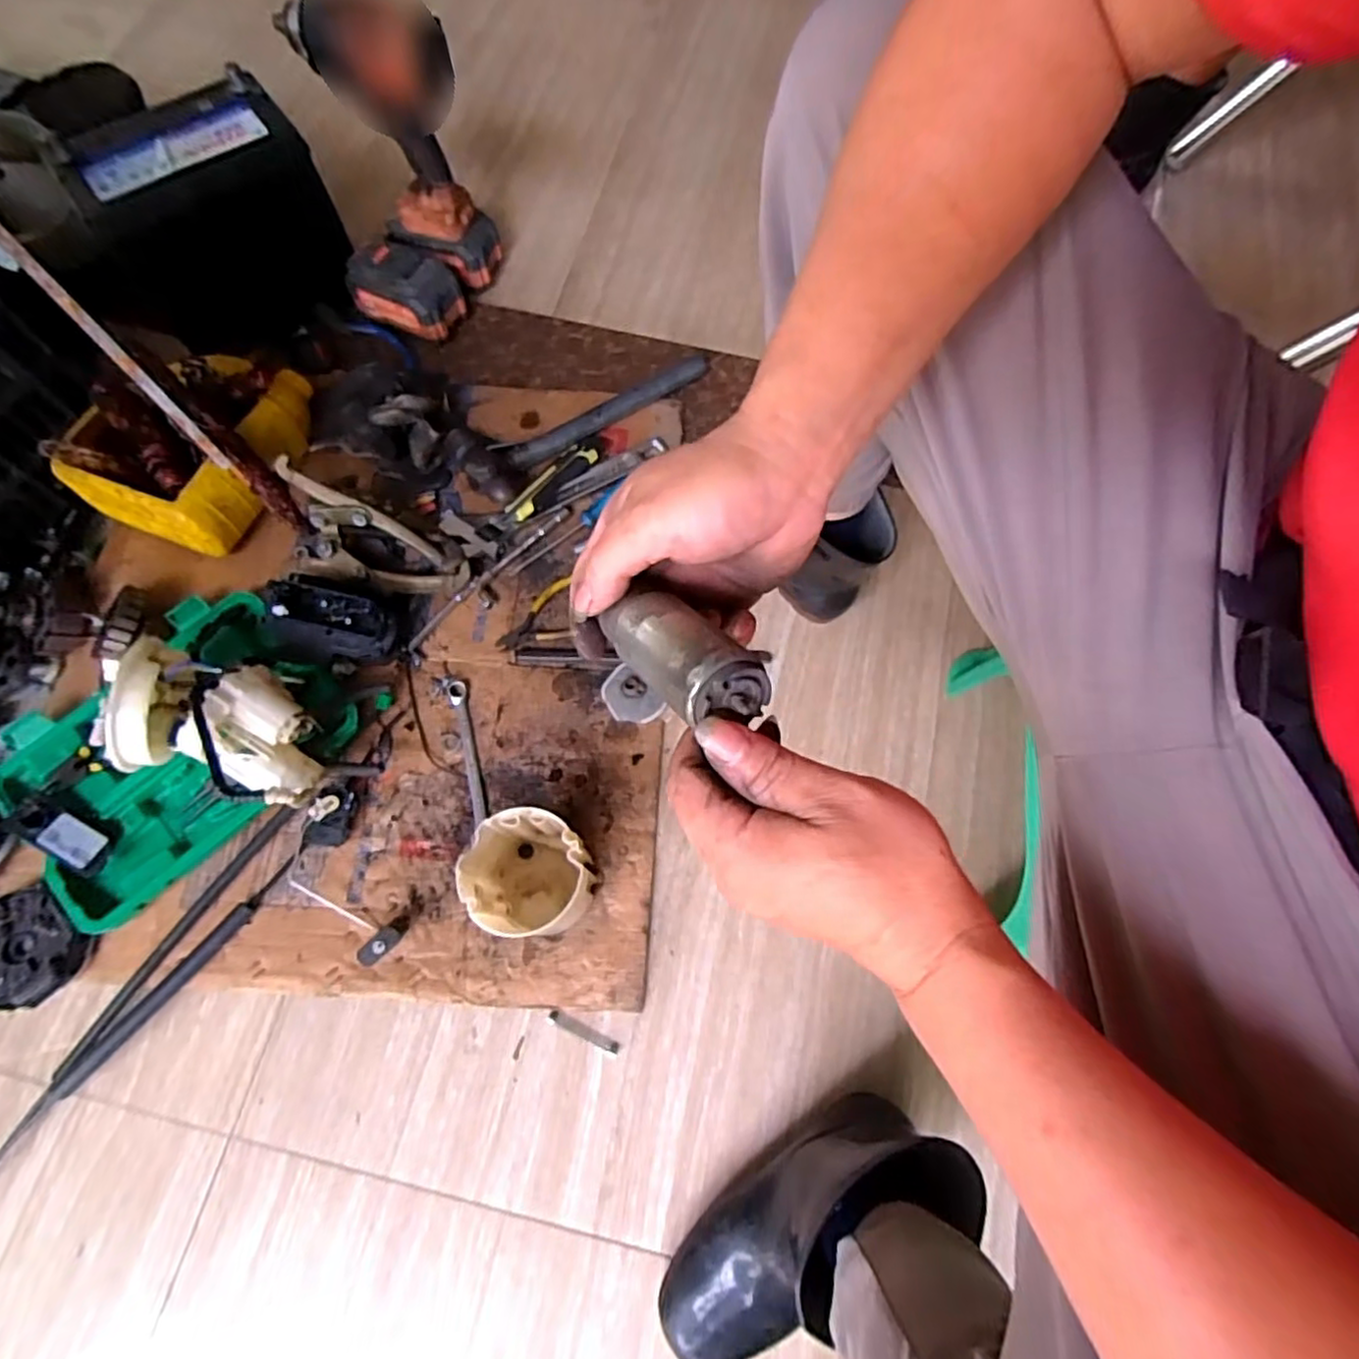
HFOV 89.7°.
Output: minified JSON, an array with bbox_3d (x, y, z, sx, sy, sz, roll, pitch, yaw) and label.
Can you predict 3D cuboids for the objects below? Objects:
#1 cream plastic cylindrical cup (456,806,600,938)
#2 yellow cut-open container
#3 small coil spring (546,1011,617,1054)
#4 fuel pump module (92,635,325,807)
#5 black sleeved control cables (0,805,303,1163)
[{"bbox_3d":[-0.133,0.170,0.604,0.094,0.121,0.088,1,71,-2],"label":"cream plastic cylindrical cup"},{"bbox_3d":[-0.510,-0.262,0.737,0.184,0.121,0.221,20,71,5],"label":"yellow cut-open container"},{"bbox_3d":[-0.089,0.325,0.629,0.070,0.004,0.014,21,72,5],"label":"small coil spring"},{"bbox_3d":[-0.415,0.036,0.604,0.194,0.100,0.124,20,72,5],"label":"fuel pump module"},{"bbox_3d":[-0.503,0.319,0.608,0.045,0.028,0.463,35,73,10],"label":"black sleeved control cables"}]

